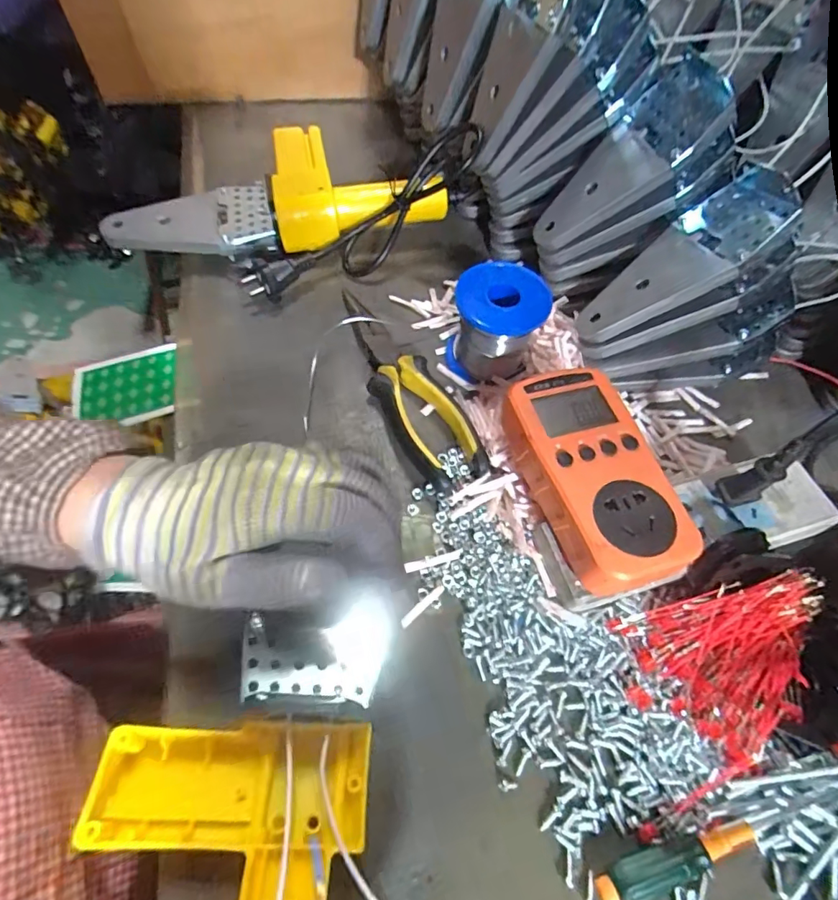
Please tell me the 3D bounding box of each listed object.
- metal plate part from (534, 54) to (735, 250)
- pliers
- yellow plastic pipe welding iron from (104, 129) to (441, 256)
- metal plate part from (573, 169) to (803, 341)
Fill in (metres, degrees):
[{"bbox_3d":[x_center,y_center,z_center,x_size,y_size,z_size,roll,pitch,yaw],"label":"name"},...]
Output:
[{"bbox_3d":[0.138,-0.193,0.326,0.135,0.017,0.065,-38,61,29],"label":"metal plate part"},{"bbox_3d":[-0.008,-0.042,0.329,0.043,0.024,0.152,-26,65,-18],"label":"pliers"},{"bbox_3d":[-0.118,-0.213,0.399,0.271,0.052,0.112,-7,63,-6],"label":"yellow plastic pipe welding iron"},{"bbox_3d":[0.169,-0.122,0.315,0.138,0.011,0.064,-32,46,21],"label":"metal plate part"}]

